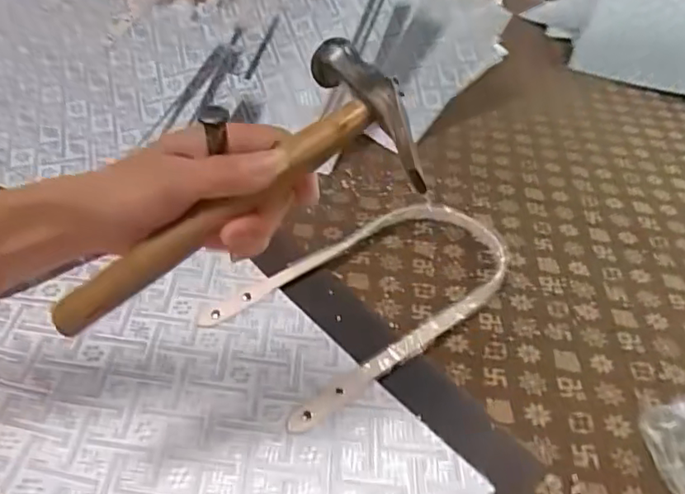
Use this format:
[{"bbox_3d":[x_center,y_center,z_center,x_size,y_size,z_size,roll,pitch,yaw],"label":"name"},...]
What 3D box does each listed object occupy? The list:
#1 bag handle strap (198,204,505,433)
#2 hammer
[{"bbox_3d":[0.042,0.035,0.579,0.331,0.017,0.152,-28,53,-33],"label":"bag handle strap"},{"bbox_3d":[-0.071,-0.030,0.346,0.231,0.024,0.142,-32,46,7],"label":"hammer"}]

